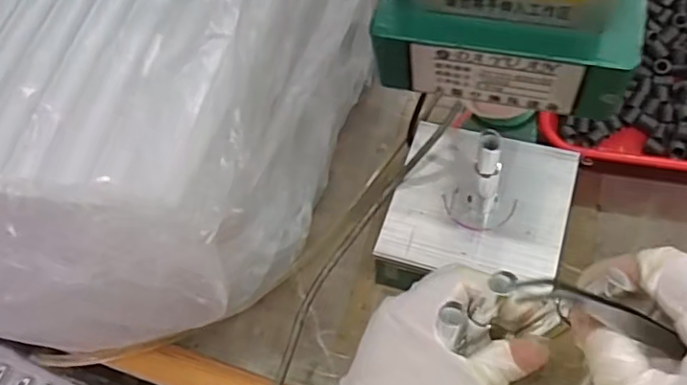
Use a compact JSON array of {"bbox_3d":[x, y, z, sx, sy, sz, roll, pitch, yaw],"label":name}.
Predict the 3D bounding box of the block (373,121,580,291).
[{"bbox_3d":[0.095,0.004,0.402,0.119,0.076,0.122,13,64,16],"label":"block"}]

